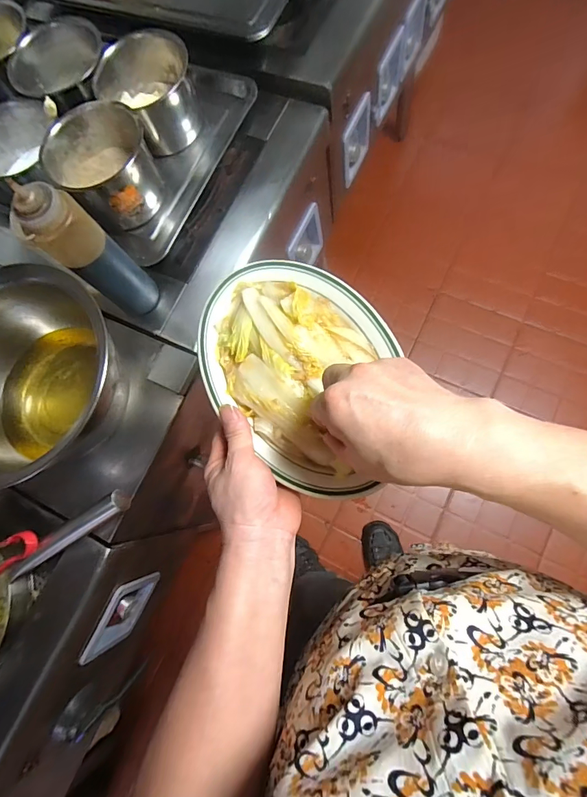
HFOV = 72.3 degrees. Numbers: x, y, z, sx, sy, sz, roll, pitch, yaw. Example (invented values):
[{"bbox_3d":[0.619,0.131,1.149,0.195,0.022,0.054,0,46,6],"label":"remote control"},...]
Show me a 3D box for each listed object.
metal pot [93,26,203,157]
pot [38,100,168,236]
[{"bbox_3d":[-0.239,-0.514,0.679,0.127,0.116,0.128,0,80,1],"label":"metal pot"},{"bbox_3d":[-0.294,-0.367,0.653,0.151,0.108,0.149,0,80,1],"label":"pot"}]

